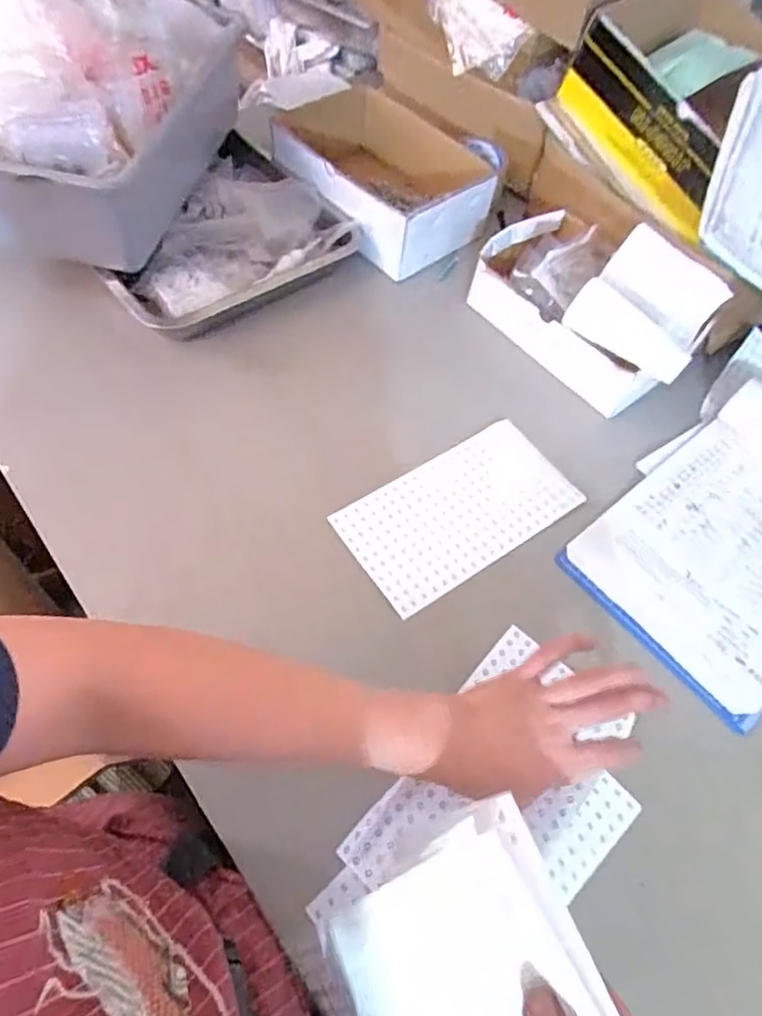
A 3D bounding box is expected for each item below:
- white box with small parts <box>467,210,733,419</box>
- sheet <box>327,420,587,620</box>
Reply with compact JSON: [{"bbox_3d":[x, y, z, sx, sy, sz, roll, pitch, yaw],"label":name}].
[{"bbox_3d":[0.237,-0.242,0.703,0.266,0.113,0.169,41,64,19],"label":"white box with small parts"},{"bbox_3d":[0.077,0.002,0.607,0.223,0.005,0.122,-29,65,-20],"label":"sheet"}]

